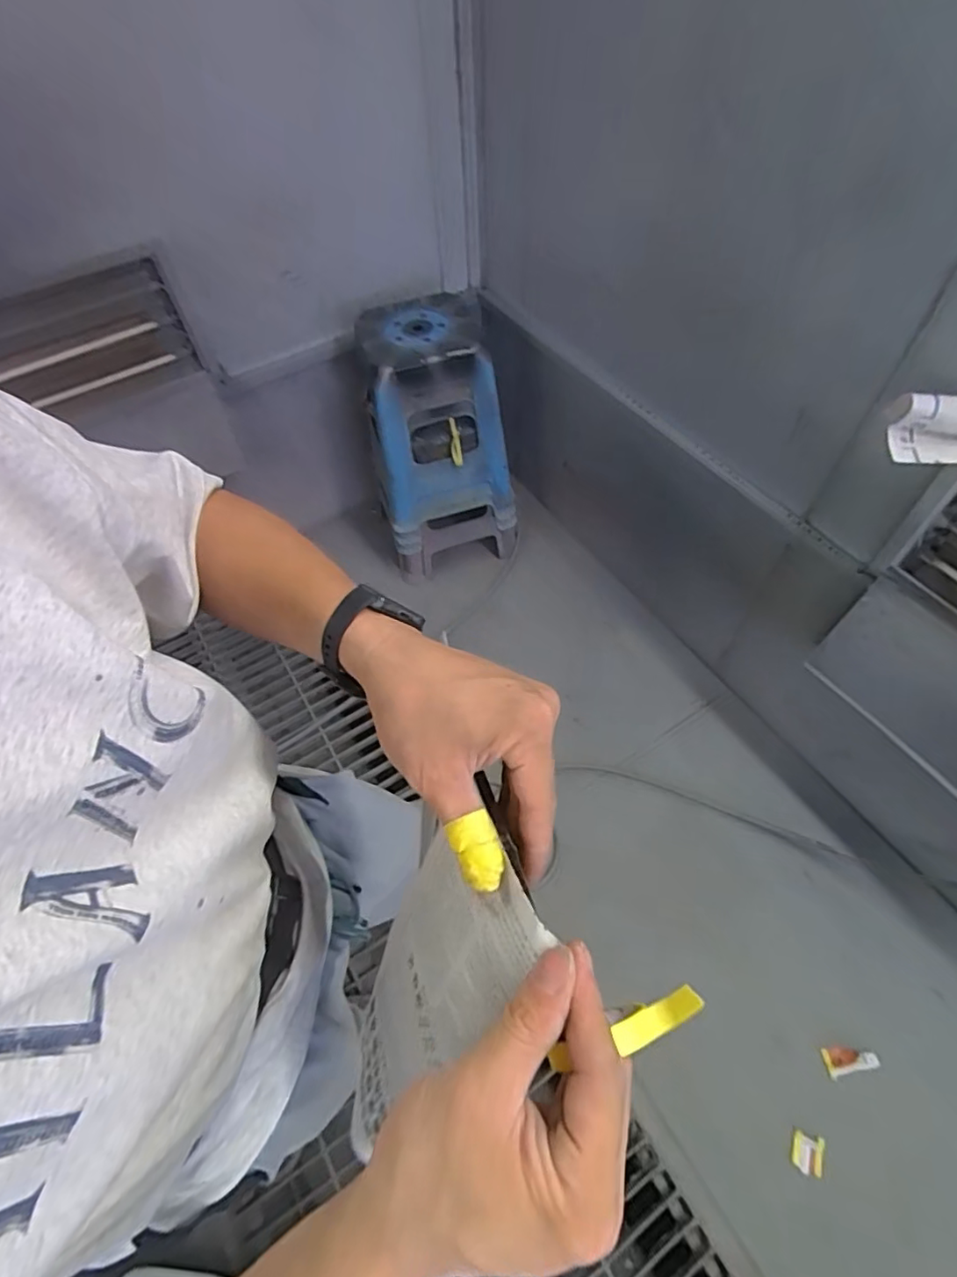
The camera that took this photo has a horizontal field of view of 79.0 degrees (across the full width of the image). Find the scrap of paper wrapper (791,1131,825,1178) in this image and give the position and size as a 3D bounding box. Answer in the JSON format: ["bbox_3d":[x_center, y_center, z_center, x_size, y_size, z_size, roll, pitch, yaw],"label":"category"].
[{"bbox_3d":[0.609,0.950,1.072,0.049,0.012,0.063,22,60,17],"label":"scrap of paper wrapper"}]

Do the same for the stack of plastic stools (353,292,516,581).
[{"bbox_3d":[-0.099,-0.515,1.584,0.381,0.669,0.261,-16,57,-8],"label":"stack of plastic stools"}]

